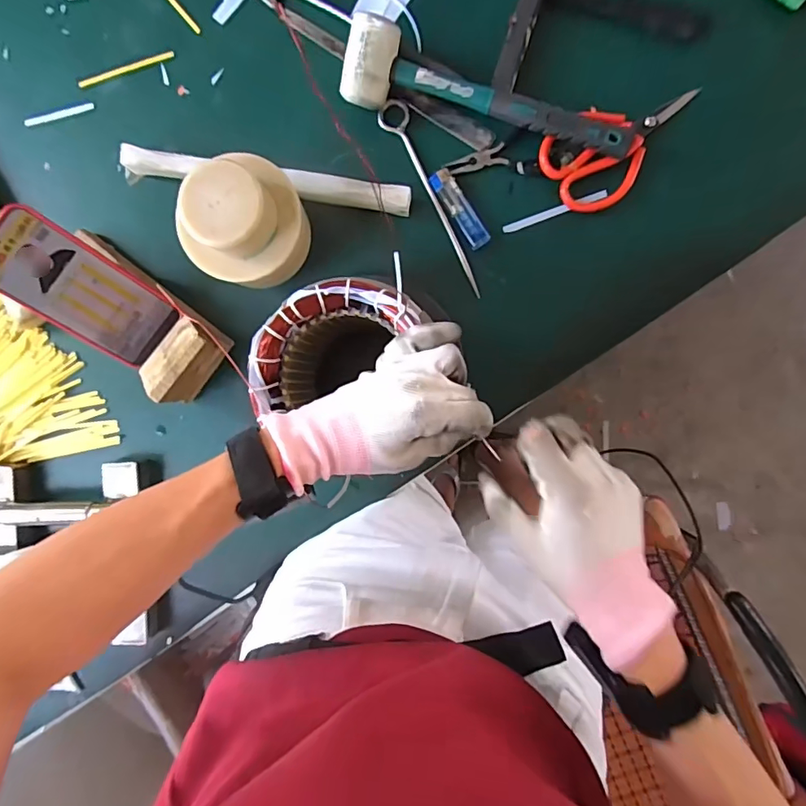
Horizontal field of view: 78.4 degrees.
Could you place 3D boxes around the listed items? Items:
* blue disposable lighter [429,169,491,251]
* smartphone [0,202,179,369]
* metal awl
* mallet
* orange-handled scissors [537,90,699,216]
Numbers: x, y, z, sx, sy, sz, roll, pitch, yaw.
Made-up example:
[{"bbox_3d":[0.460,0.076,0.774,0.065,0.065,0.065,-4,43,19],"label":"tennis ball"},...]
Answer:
[{"bbox_3d":[0.059,-0.199,0.509,0.024,0.010,0.085,-34,90,4],"label":"blue disposable lighter"},{"bbox_3d":[-0.306,-0.105,0.471,0.080,0.009,0.158,-50,124,1],"label":"smartphone"},{"bbox_3d":[0.035,-0.213,0.511,0.031,0.009,0.217,-28,91,4],"label":"metal awl"},{"bbox_3d":[0.085,-0.299,0.477,0.289,0.059,0.062,13,93,3],"label":"mallet"},{"bbox_3d":[0.217,-0.261,0.489,0.155,0.021,0.089,-37,90,4],"label":"orange-handled scissors"}]

